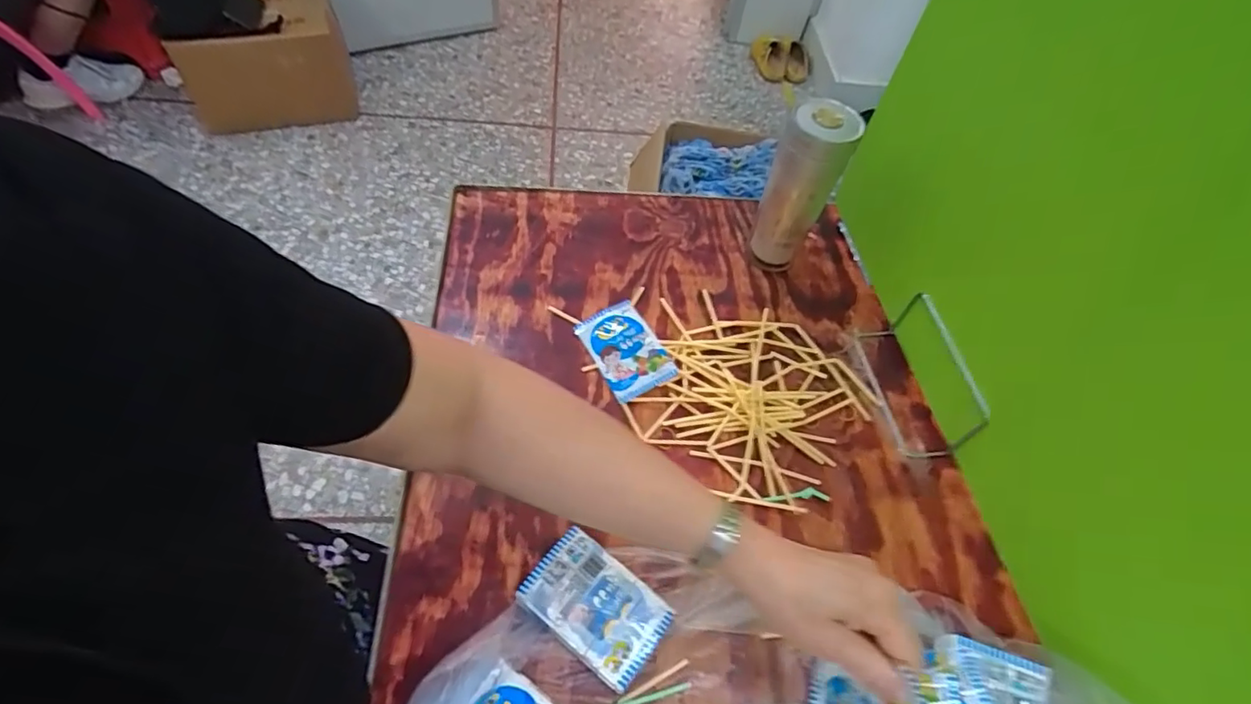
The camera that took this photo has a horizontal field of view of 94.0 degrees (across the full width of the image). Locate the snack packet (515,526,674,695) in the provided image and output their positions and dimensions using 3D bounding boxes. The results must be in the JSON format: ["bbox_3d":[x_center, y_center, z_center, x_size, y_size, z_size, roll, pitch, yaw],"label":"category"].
[{"bbox_3d":[-0.024,0.198,0.453,0.107,0.026,0.069,35,59,18],"label":"snack packet"}]

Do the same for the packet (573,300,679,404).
[{"bbox_3d":[-0.002,-0.004,0.595,0.066,0.017,0.105,-26,61,-21],"label":"packet"}]

